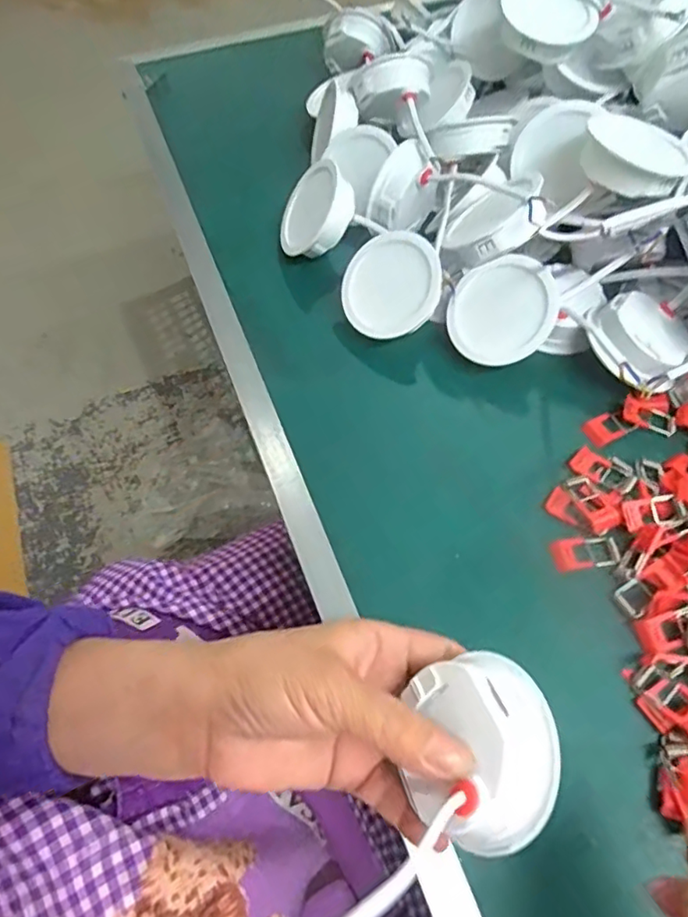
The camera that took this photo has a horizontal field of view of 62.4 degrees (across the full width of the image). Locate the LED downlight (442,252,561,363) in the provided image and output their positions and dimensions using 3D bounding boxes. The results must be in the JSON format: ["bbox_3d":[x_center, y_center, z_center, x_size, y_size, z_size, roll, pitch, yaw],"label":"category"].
[{"bbox_3d":[0.108,-0.101,0.388,0.068,0.030,0.060,-38,66,23],"label":"LED downlight"}]

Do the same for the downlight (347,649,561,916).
[{"bbox_3d":[0.020,0.127,0.190,0.150,0.038,0.062,-27,61,-39],"label":"downlight"}]

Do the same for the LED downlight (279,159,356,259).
[{"bbox_3d":[-0.021,-0.186,0.432,0.070,0.024,0.065,-13,72,44],"label":"LED downlight"}]

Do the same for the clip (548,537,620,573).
[{"bbox_3d":[0.138,0.054,0.324,0.037,0.004,0.018,-7,61,-1],"label":"clip"}]

